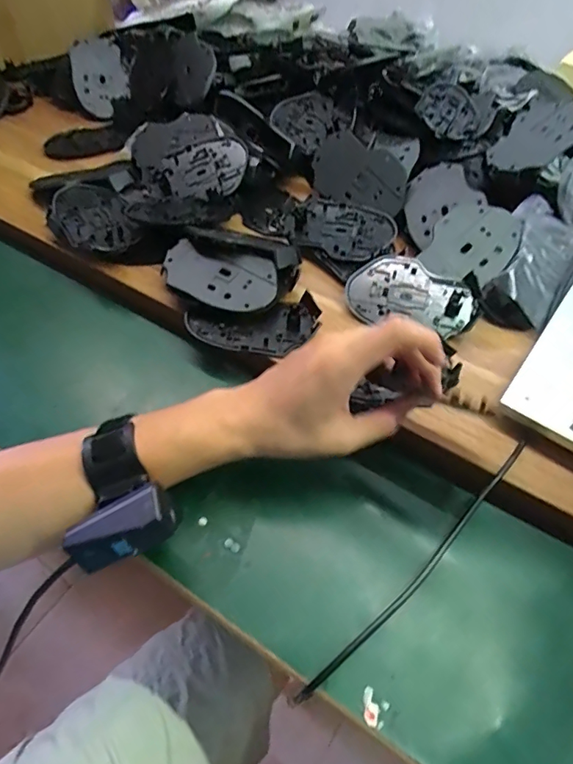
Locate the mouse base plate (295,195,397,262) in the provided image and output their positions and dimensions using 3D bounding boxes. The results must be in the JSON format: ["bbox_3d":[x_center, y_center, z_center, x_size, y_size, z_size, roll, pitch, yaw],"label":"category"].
[{"bbox_3d":[0.058,-0.156,0.491,0.097,0.011,0.070,17,55,11],"label":"mouse base plate"}]

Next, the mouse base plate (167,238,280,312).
[{"bbox_3d":[-0.062,-0.095,0.441,0.105,0.007,0.066,15,59,8],"label":"mouse base plate"}]

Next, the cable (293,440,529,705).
[{"bbox_3d":[0.095,0.120,0.326,0.236,0.027,0.012,-36,62,-25],"label":"cable"}]

